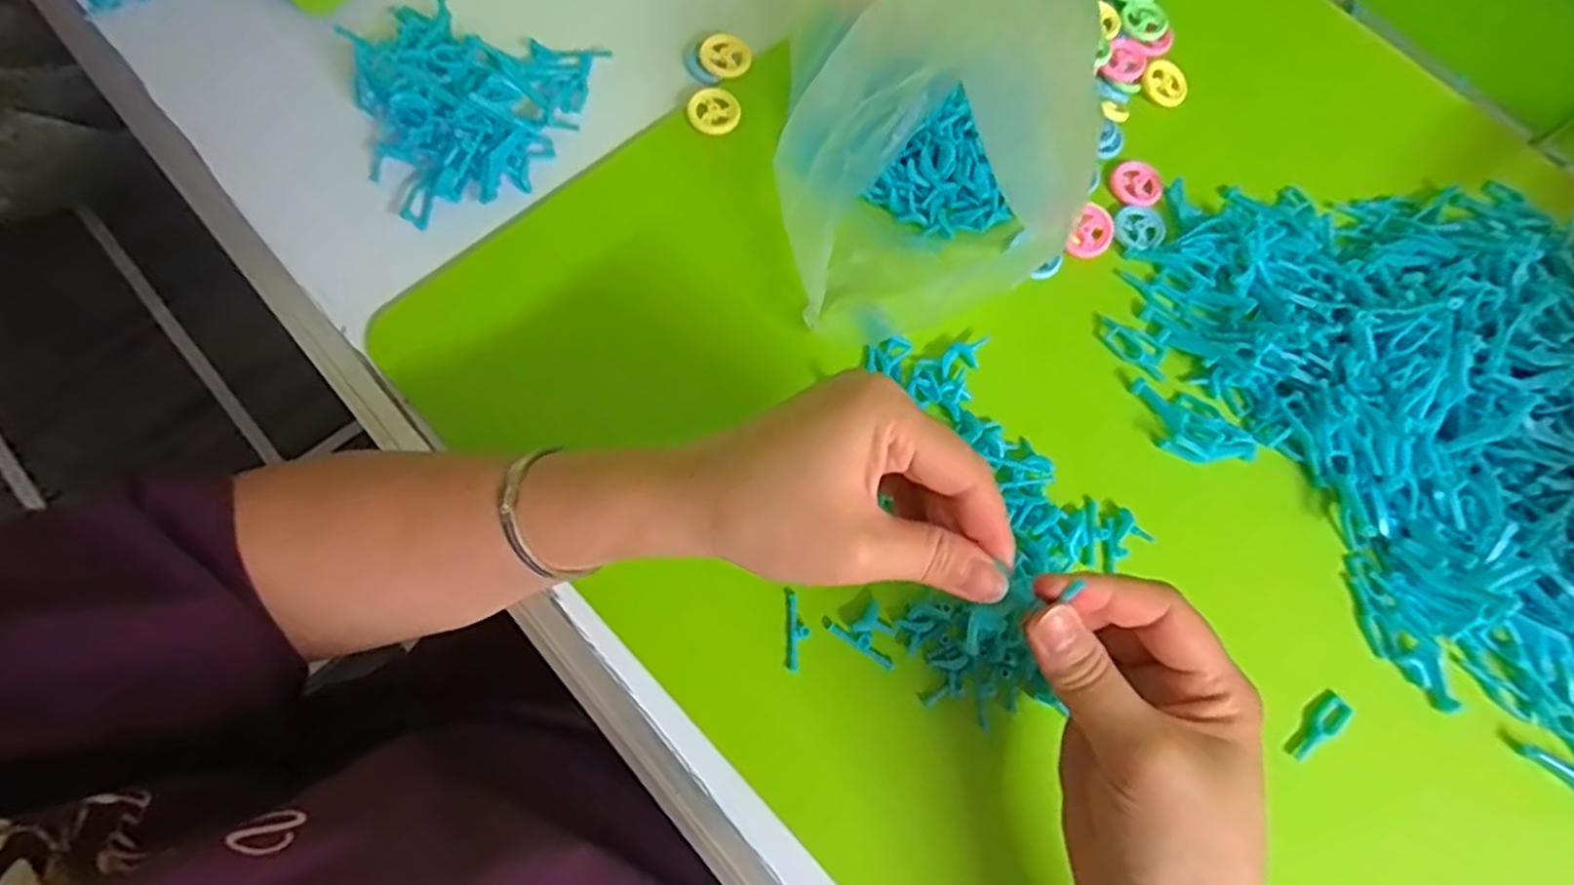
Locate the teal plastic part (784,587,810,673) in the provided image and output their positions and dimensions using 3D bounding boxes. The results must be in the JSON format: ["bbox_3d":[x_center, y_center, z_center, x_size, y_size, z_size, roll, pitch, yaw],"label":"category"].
[{"bbox_3d":[0.005,0.085,0.335,0.010,0.004,0.036,1,71,-6],"label":"teal plastic part"}]

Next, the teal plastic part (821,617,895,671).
[{"bbox_3d":[0.033,0.090,0.336,0.037,0.004,0.008,32,71,5],"label":"teal plastic part"}]

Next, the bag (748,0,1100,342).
[{"bbox_3d":[0.056,-0.136,0.352,0.114,0.118,0.118,-11,75,-9],"label":"bag"}]

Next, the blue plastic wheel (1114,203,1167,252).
[{"bbox_3d":[0.196,-0.120,0.410,0.027,0.004,0.030,33,71,6],"label":"blue plastic wheel"}]

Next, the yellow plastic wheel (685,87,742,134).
[{"bbox_3d":[-0.040,-0.181,0.405,0.029,0.006,0.026,-35,78,-16],"label":"yellow plastic wheel"}]

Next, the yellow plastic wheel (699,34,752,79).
[{"bbox_3d":[-0.034,-0.217,0.417,0.029,0.006,0.026,-8,88,-10],"label":"yellow plastic wheel"}]

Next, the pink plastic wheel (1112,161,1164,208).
[{"bbox_3d":[0.199,-0.147,0.420,0.029,0.004,0.029,2,71,-6],"label":"pink plastic wheel"}]

